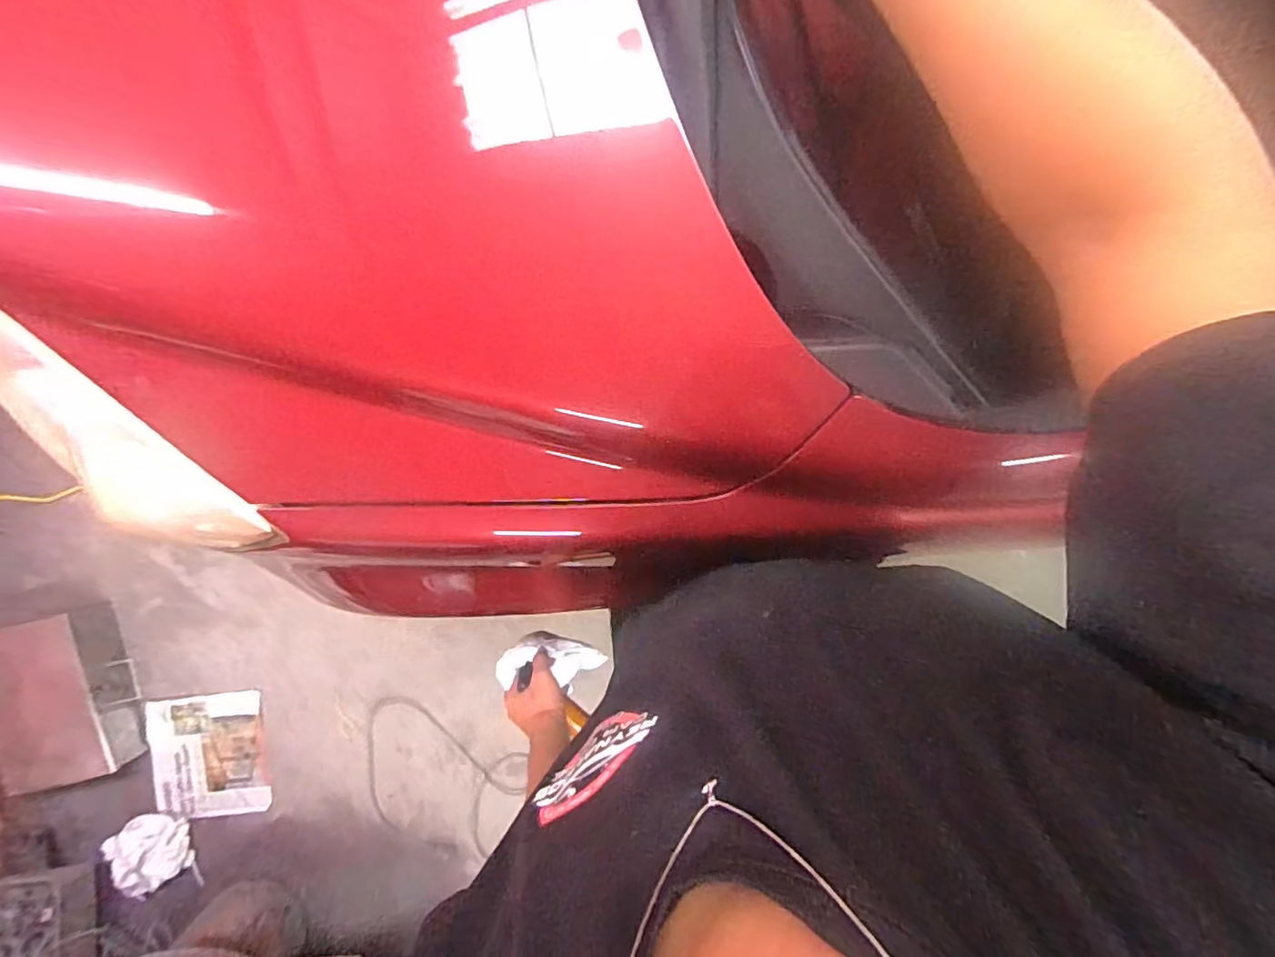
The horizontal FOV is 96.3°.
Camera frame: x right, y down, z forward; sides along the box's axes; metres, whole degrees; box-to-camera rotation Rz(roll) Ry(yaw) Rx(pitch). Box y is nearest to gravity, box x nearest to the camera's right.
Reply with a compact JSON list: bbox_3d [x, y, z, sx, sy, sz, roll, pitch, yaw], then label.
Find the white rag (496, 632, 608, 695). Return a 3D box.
[{"bbox_3d":[-0.123,0.255,0.804,0.148,0.080,0.059,3,92,-2],"label":"white rag"}]

